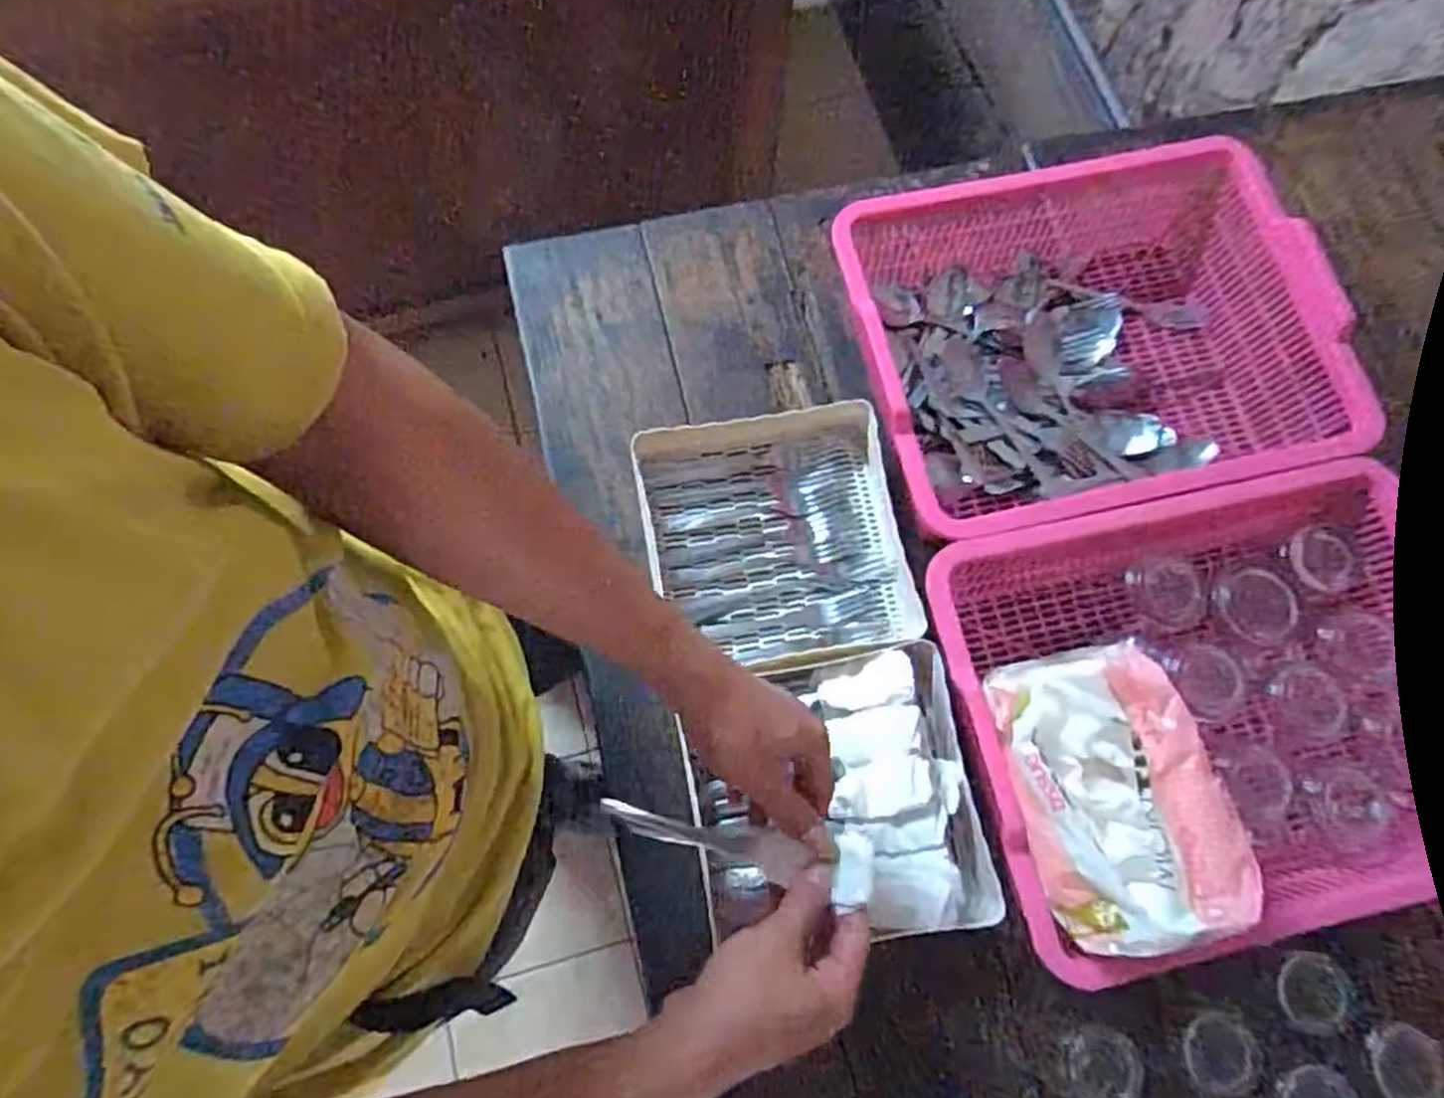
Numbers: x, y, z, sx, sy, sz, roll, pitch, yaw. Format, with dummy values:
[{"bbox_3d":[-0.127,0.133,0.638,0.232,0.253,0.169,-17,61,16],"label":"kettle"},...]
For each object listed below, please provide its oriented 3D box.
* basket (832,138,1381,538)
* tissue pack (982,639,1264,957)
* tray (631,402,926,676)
[{"bbox_3d":[0.318,-0.177,0.700,0.405,0.112,0.304,-11,74,-5],"label":"basket"},{"bbox_3d":[0.255,0.154,0.512,0.120,0.061,0.185,-12,75,-5],"label":"tissue pack"},{"bbox_3d":[0.047,-0.012,0.677,0.207,0.047,0.222,-11,74,-5],"label":"tray"}]

